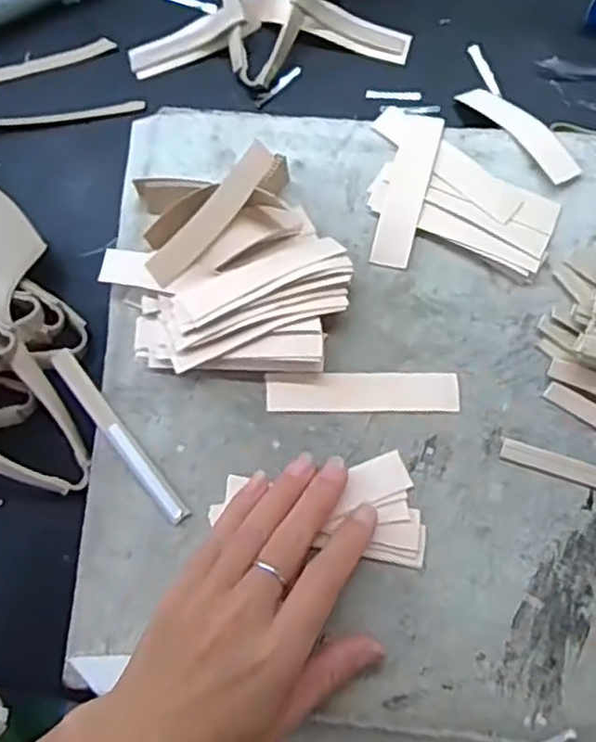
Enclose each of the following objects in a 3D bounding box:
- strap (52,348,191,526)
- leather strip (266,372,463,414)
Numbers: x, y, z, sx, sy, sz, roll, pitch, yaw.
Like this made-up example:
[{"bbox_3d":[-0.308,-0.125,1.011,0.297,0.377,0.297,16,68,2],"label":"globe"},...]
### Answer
[{"bbox_3d":[-0.088,0.032,0.357,0.010,0.004,0.104,-38,80,-6],"label":"strap"},{"bbox_3d":[0.032,0.010,0.359,0.092,0.004,0.019,0,78,1],"label":"leather strip"}]

